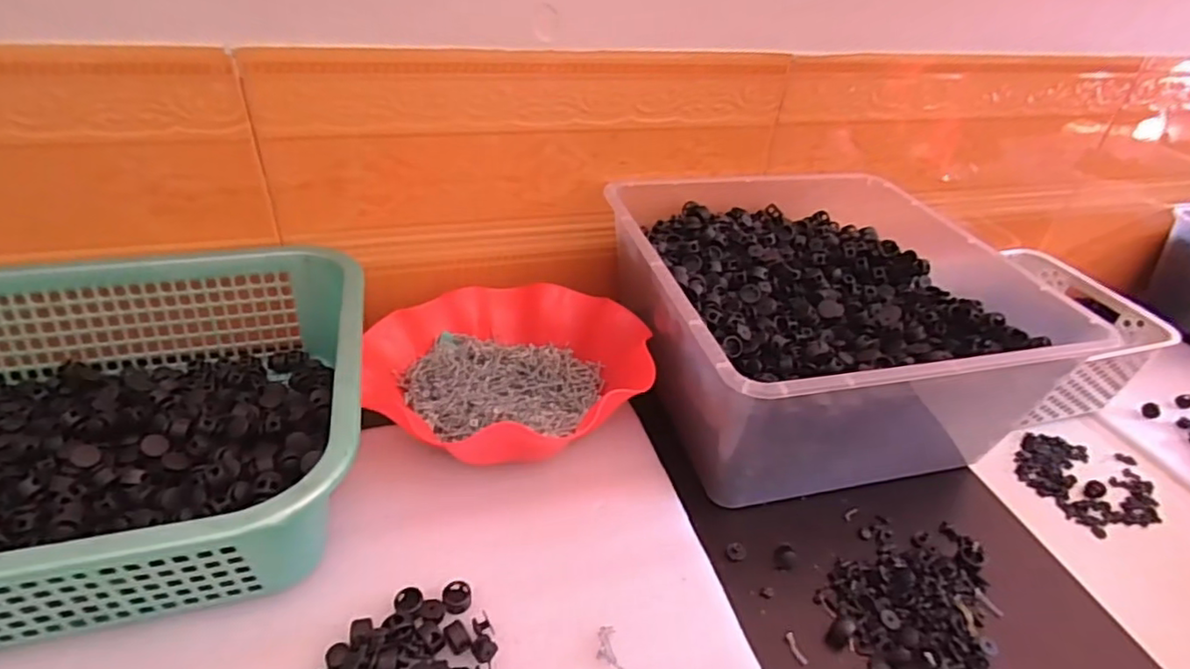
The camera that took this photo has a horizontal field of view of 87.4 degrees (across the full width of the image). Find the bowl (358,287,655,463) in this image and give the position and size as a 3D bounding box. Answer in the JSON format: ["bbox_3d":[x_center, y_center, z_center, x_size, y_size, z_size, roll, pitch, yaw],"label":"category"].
[{"bbox_3d":[-0.067,0.018,0.498,0.222,0.064,0.196,31,45,27],"label":"bowl"}]

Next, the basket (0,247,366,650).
[{"bbox_3d":[-0.348,0.052,0.393,0.386,0.096,0.293,-6,41,-15],"label":"basket"}]

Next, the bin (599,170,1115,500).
[{"bbox_3d":[0.178,-0.027,0.538,0.291,0.132,0.307,-6,39,-15],"label":"bin"}]

